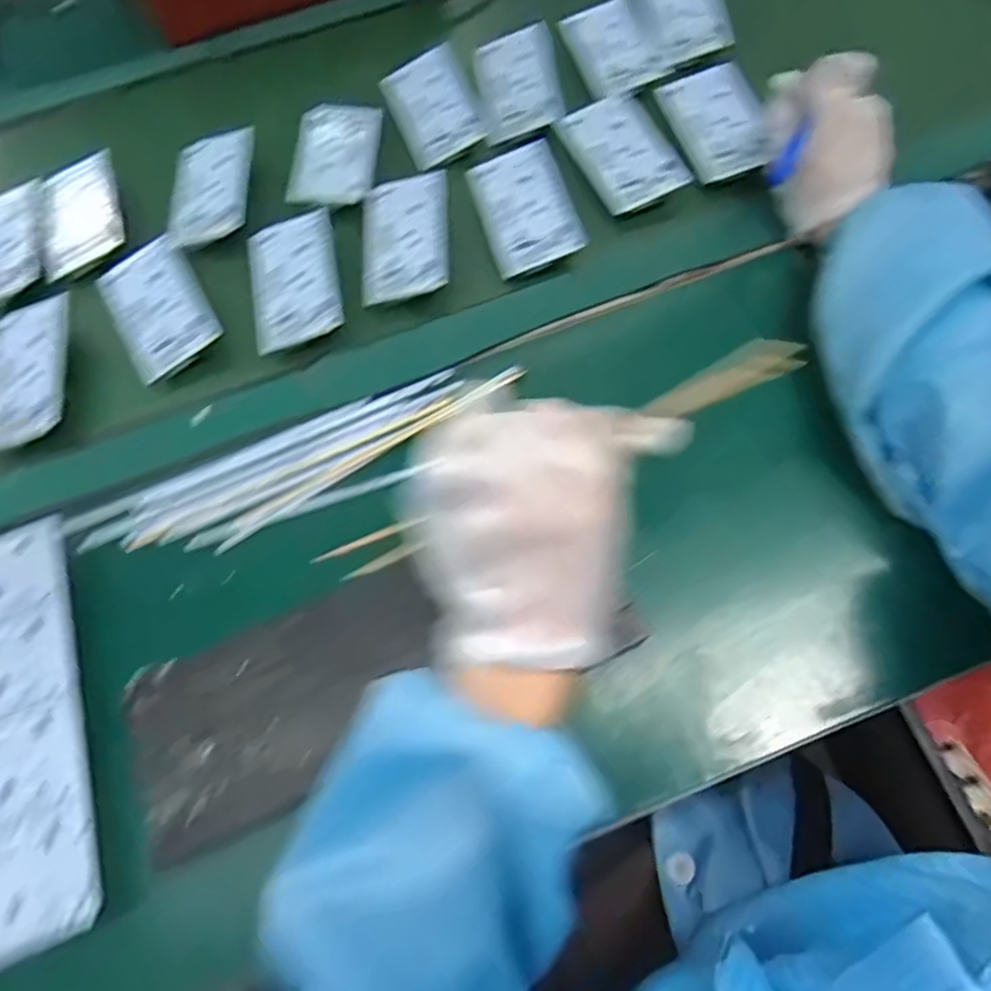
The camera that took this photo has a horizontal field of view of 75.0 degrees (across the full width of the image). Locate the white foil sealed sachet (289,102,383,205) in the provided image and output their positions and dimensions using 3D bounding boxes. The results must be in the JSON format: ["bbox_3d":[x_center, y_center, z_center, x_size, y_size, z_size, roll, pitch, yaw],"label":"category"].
[{"bbox_3d":[-0.132,-0.280,0.527,0.067,0.009,0.113,1,65,5],"label":"white foil sealed sachet"}]

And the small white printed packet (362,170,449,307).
[{"bbox_3d":[-0.069,-0.193,0.483,0.068,0.004,0.109,-8,68,15],"label":"small white printed packet"}]

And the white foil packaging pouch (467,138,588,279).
[{"bbox_3d":[0.022,-0.215,0.481,0.067,0.009,0.103,-20,75,11],"label":"white foil packaging pouch"}]

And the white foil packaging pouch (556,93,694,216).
[{"bbox_3d":[0.099,-0.266,0.498,0.069,0.011,0.107,-26,71,4],"label":"white foil packaging pouch"}]

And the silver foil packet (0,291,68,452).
[{"bbox_3d":[-0.338,-0.090,0.461,0.058,0.005,0.128,-16,64,-3],"label":"silver foil packet"}]

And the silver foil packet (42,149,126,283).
[{"bbox_3d":[-0.337,-0.232,0.525,0.061,0.013,0.123,-19,65,-5],"label":"silver foil packet"}]

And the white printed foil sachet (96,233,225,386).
[{"bbox_3d":[-0.249,-0.141,0.477,0.066,0.017,0.118,-31,66,-10],"label":"white printed foil sachet"}]

